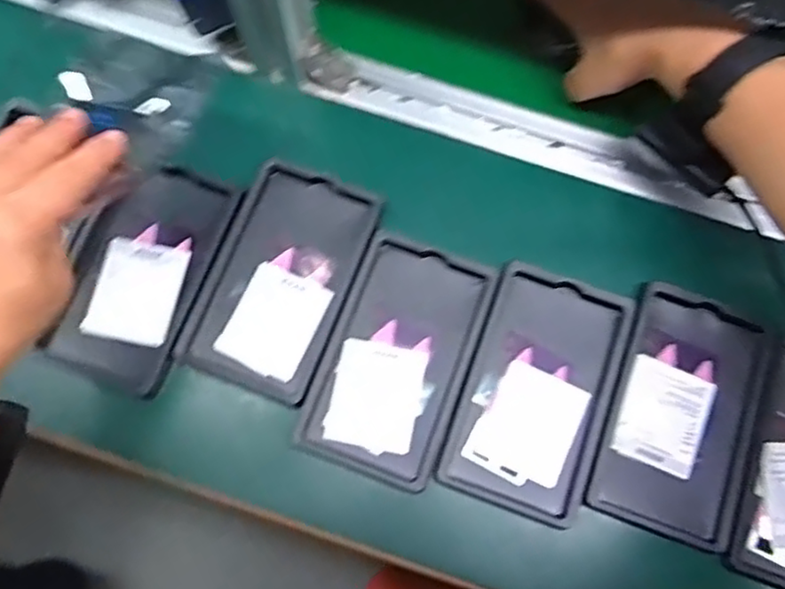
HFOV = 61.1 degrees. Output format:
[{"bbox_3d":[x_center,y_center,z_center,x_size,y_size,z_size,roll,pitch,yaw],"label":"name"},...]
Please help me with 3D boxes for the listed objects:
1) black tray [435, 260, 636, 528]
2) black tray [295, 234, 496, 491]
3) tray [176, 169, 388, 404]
[{"bbox_3d":[0.098,0.064,0.448,0.091,0.014,0.159,19,73,4],"label":"black tray"},{"bbox_3d":[0.004,0.044,0.457,0.088,0.020,0.157,20,73,4],"label":"black tray"},{"bbox_3d":[-0.077,-0.011,0.469,0.093,0.016,0.155,20,73,4],"label":"tray"}]

